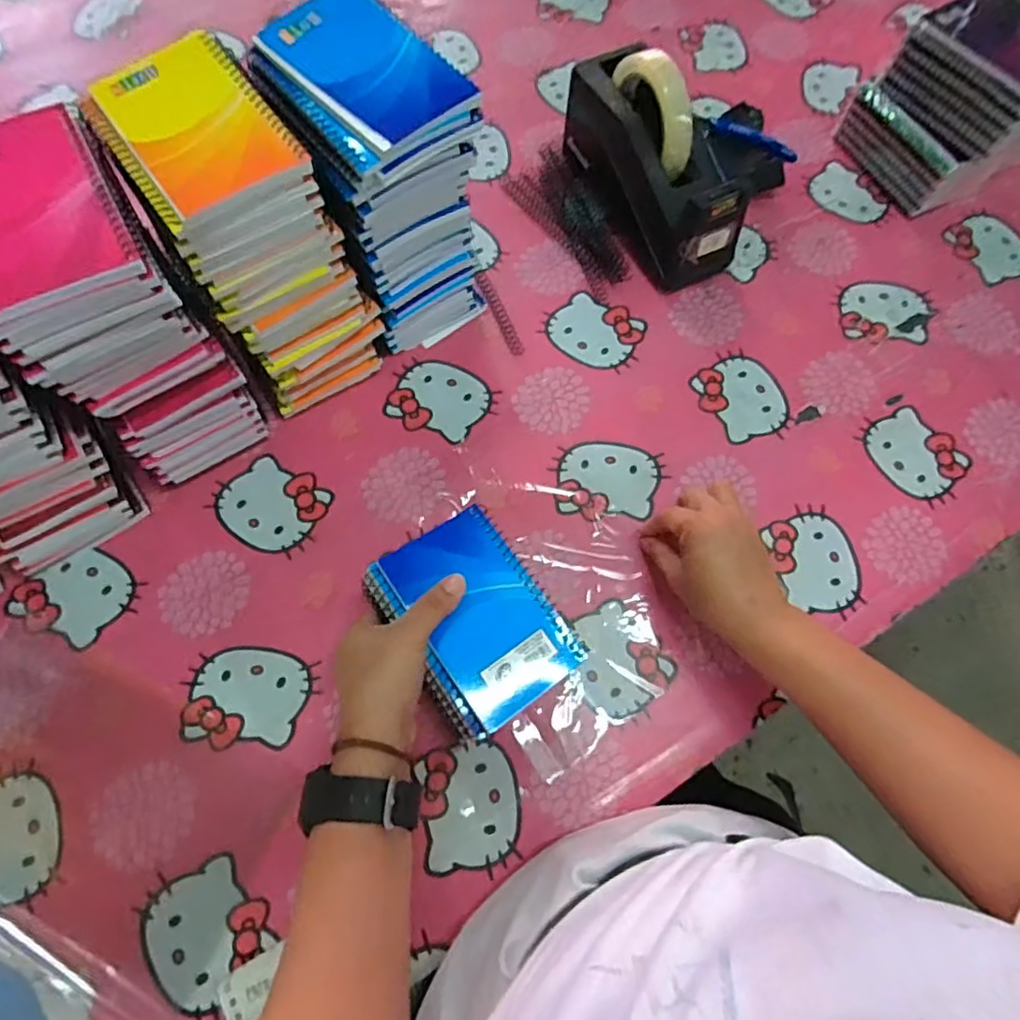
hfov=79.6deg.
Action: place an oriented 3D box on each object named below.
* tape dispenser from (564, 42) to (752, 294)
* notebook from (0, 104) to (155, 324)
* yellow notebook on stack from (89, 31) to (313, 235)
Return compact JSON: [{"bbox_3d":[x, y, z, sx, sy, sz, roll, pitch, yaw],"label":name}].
[{"bbox_3d":[0.130,-0.317,0.547,0.081,0.131,0.201,-29,72,-12],"label":"tape dispenser"},{"bbox_3d":[-0.267,-0.167,0.341,0.089,0.015,0.129,-27,72,-11],"label":"notebook"},{"bbox_3d":[-0.186,-0.232,0.367,0.083,0.011,0.131,-33,73,-13],"label":"yellow notebook on stack"}]

